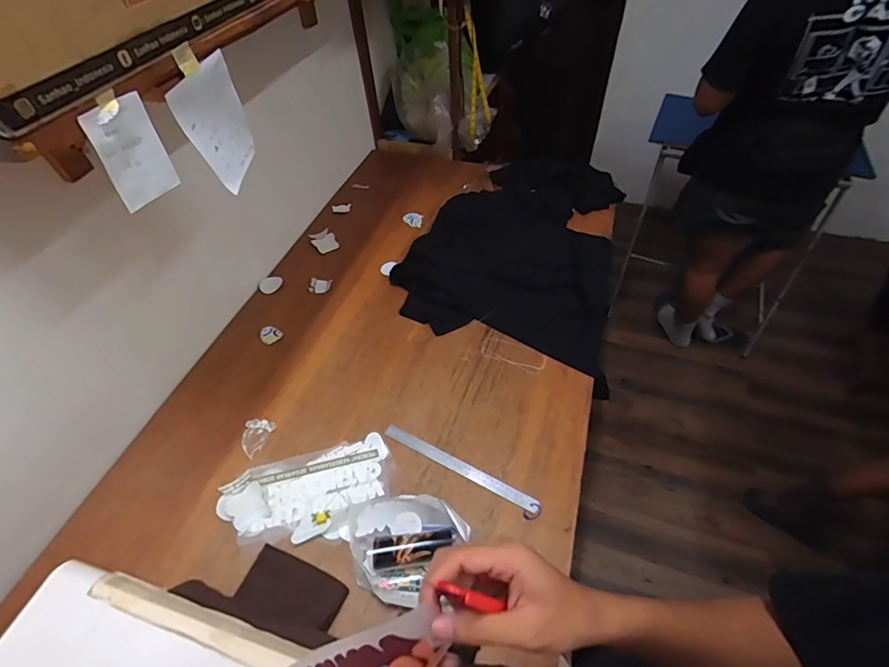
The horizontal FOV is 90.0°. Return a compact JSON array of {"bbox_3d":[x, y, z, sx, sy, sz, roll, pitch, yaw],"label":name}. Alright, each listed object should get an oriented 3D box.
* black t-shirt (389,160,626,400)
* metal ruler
[{"bbox_3d":[0.197,-0.220,1.290,0.562,0.179,0.741,10,51,10],"label":"black t-shirt"},{"bbox_3d":[0.029,0.262,0.873,0.324,0.007,0.027,24,59,17],"label":"metal ruler"}]

